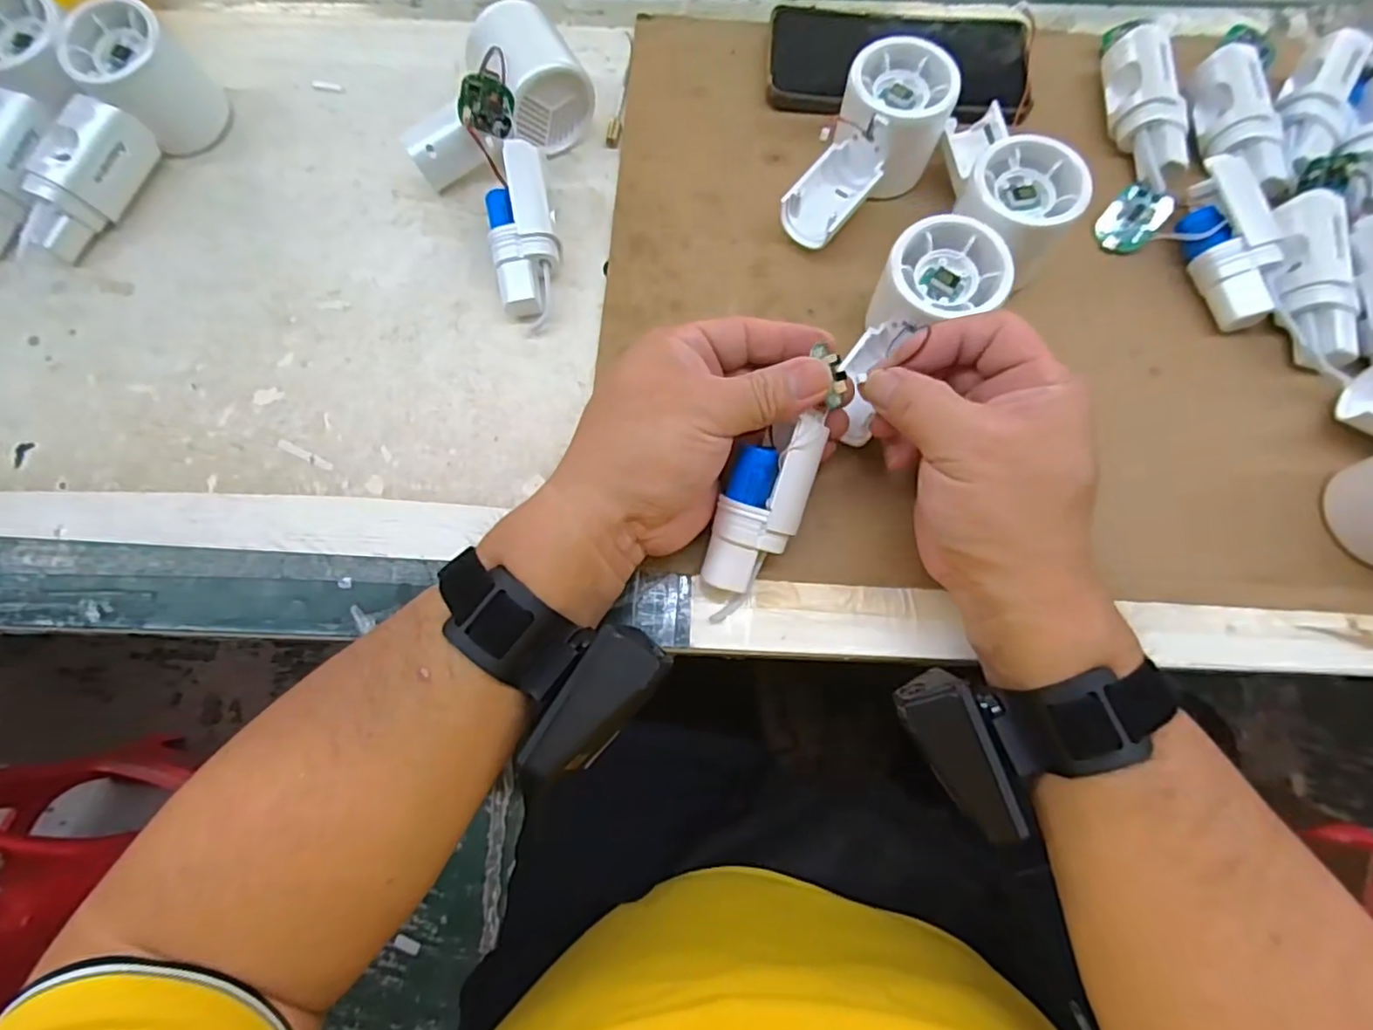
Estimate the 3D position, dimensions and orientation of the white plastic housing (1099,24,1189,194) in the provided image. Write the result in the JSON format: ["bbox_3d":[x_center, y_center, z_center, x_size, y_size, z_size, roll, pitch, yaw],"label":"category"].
[{"bbox_3d":[0.272,-0.248,0.380,0.031,0.033,0.123,-10,73,-2],"label":"white plastic housing"}]

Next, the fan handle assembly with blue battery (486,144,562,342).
[{"bbox_3d":[-0.092,-0.157,0.357,0.037,0.024,0.102,-3,90,0],"label":"fan handle assembly with blue battery"}]

